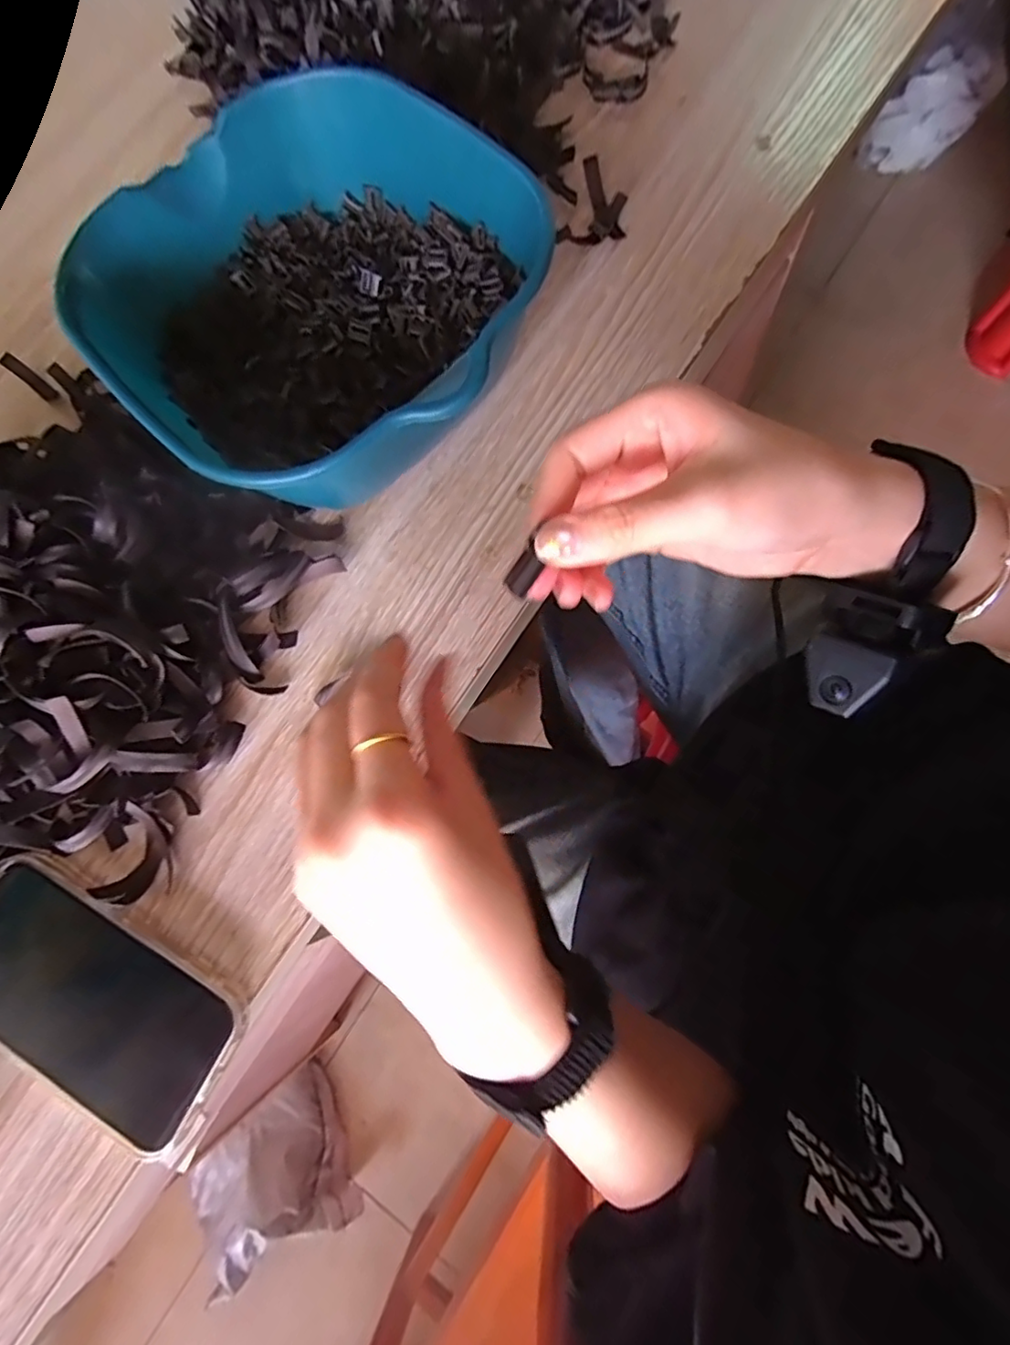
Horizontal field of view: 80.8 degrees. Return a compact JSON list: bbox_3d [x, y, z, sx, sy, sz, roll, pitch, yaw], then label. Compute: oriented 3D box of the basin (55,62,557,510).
[{"bbox_3d":[-0.092,-0.186,0.317,0.221,0.077,0.207,42,83,14],"label":"basin"}]

